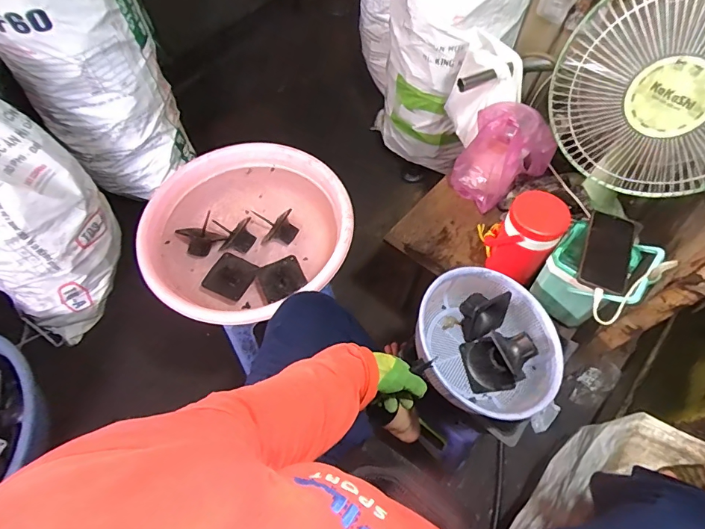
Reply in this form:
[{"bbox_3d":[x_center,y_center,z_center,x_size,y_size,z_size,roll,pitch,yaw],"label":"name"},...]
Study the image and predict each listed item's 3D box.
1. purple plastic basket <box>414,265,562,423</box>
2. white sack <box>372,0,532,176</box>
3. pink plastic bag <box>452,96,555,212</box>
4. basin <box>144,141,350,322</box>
[{"bbox_3d":[0.228,0.140,0.751,0.263,0.095,0.263,8,61,-15],"label":"purple plastic basket"},{"bbox_3d":[0.260,-0.599,1.235,0.392,0.750,0.347,19,62,11],"label":"white sack"},{"bbox_3d":[0.334,-0.251,0.944,0.166,0.211,0.146,-19,62,-10],"label":"pink plastic bag"},{"bbox_3d":[-0.212,-0.066,0.898,0.407,0.117,0.403,0,60,0],"label":"basin"}]

